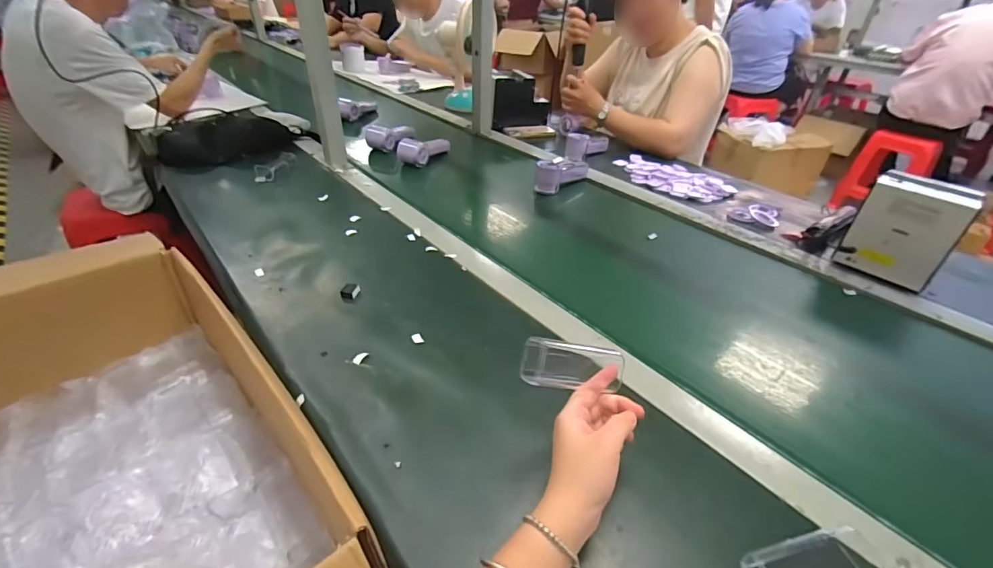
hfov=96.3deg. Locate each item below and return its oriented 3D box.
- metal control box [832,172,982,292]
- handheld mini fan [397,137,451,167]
[{"bbox_3d":[0.643,-0.081,0.709,0.126,0.154,0.085,31,46,33],"label":"metal control box"},{"bbox_3d":[-0.182,-0.343,1.120,0.064,0.052,0.153,19,40,21],"label":"handheld mini fan"}]

